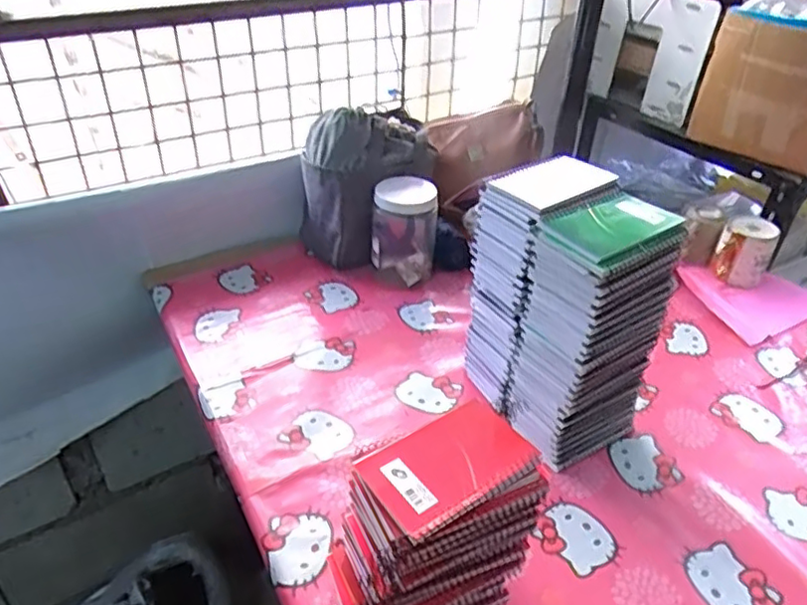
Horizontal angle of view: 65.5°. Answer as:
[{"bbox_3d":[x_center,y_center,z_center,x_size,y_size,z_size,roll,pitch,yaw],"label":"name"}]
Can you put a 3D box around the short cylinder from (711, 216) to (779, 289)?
[{"bbox_3d":[0.568,-0.084,1.040,0.076,0.093,0.081,25,42,28],"label":"short cylinder"}]

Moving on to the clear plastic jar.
[{"bbox_3d":[0.002,-0.115,1.014,0.100,0.152,0.085,4,36,3],"label":"clear plastic jar"}]

